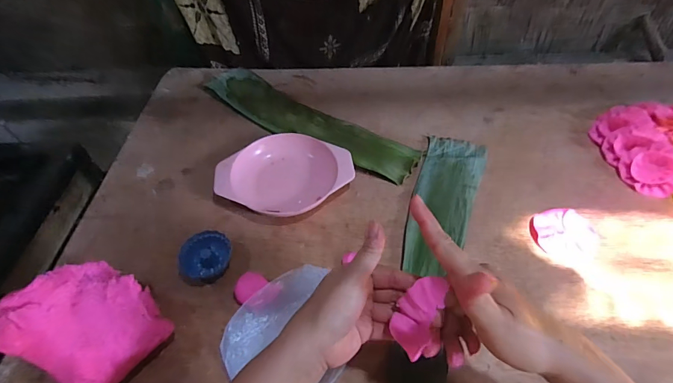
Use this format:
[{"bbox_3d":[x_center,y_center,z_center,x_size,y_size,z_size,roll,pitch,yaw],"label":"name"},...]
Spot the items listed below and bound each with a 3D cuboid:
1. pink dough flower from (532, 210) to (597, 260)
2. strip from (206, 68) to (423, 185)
[{"bbox_3d":[0.287,0.052,0.475,0.073,0.008,0.072,16,55,15],"label":"pink dough flower"},{"bbox_3d":[-0.058,-0.117,0.626,0.408,0.011,0.095,31,60,24],"label":"strip"}]

